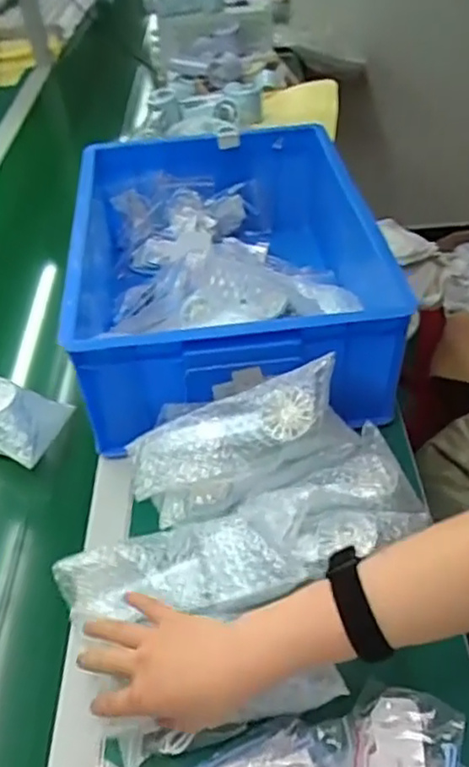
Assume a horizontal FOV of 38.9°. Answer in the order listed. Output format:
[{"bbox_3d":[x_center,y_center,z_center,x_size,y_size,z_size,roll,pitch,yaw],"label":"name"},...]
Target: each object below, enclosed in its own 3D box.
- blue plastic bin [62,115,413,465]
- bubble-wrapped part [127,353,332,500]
[{"bbox_3d":[-0.010,-0.129,0.833,0.385,0.185,0.493,-5,43,-1],"label":"blue plastic bin"},{"bbox_3d":[0.000,0.039,0.613,0.207,0.045,0.072,-26,47,4],"label":"bubble-wrapped part"}]

